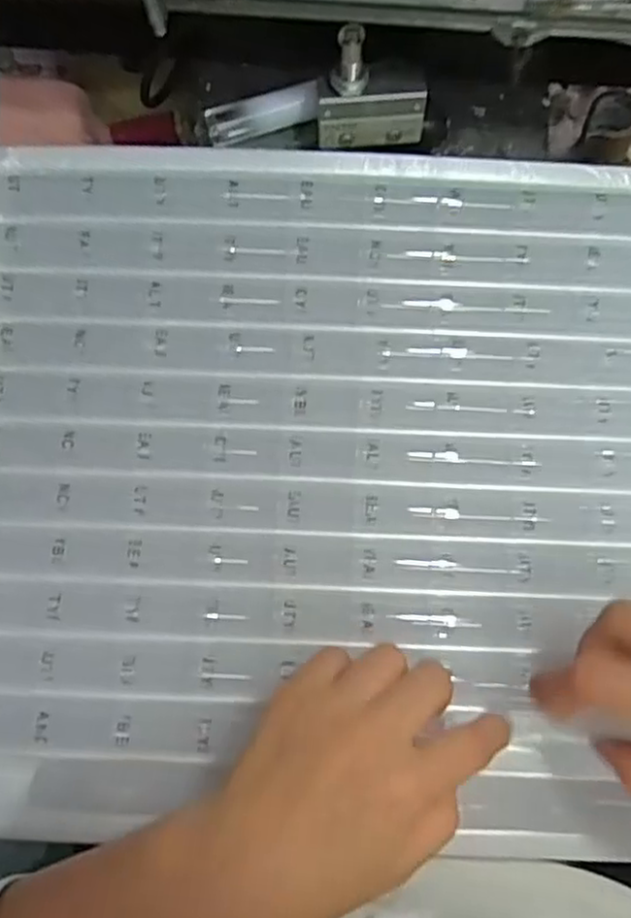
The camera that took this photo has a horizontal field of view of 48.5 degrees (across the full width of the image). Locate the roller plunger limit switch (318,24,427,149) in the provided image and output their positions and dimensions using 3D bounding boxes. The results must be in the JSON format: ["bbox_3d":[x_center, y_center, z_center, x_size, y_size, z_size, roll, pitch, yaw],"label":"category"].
[{"bbox_3d":[0.029,-0.184,0.345,0.055,0.052,0.022,-10,79,-1],"label":"roller plunger limit switch"}]

